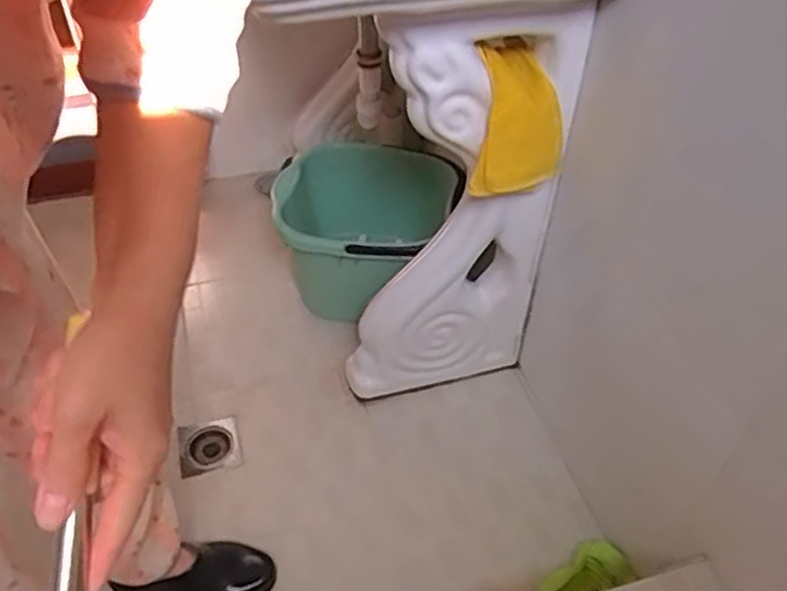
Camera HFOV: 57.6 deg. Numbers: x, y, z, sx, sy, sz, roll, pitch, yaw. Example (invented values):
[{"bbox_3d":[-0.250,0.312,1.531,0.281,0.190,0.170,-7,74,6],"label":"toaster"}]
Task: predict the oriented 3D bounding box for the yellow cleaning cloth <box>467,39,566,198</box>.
[{"bbox_3d":[0.166,-0.238,0.964,0.121,0.203,0.059,-4,11,-12],"label":"yellow cleaning cloth"}]

